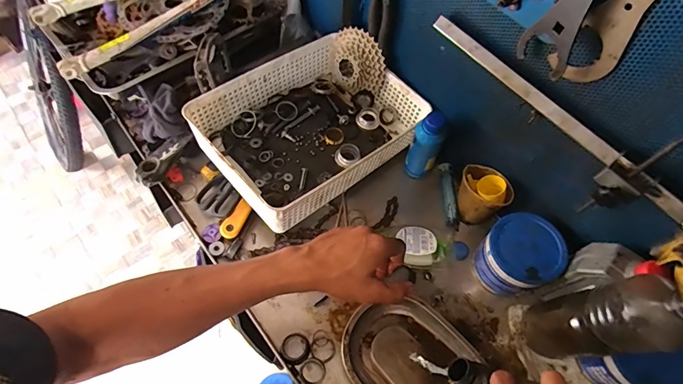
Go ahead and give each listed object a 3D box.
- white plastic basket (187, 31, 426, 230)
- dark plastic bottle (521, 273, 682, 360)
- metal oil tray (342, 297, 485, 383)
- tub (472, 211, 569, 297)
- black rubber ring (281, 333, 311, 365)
[{"bbox_3d":[-0.049,-0.114,0.643,0.333,0.086,0.246,-35,68,-19],"label":"white plastic basket"},{"bbox_3d":[0.310,0.157,0.466,0.074,0.251,0.076,1,61,-2],"label":"dark plastic bottle"},{"bbox_3d":[0.106,0.247,0.539,0.214,0.034,0.155,41,67,18],"label":"metal oil tray"},{"bbox_3d":[0.263,0.097,0.586,0.099,0.092,0.100,1,61,-2],"label":"tub"},{"bbox_3d":[-0.065,0.222,0.549,0.040,0.018,0.040,1,61,-2],"label":"black rubber ring"}]

